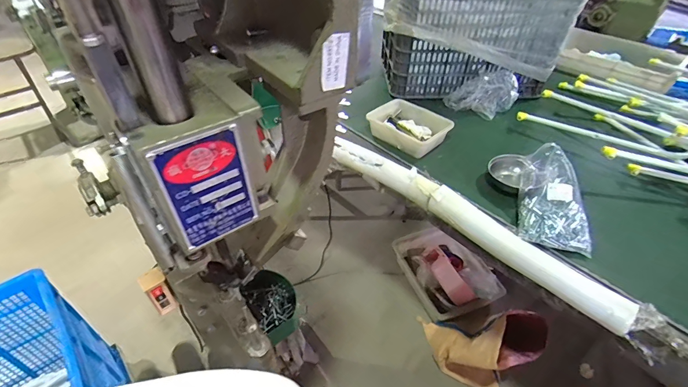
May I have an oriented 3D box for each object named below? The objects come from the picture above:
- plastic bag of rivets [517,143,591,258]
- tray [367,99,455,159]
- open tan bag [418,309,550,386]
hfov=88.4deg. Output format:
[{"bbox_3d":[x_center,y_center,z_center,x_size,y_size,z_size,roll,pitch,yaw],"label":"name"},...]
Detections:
[{"bbox_3d":[0.511,0.001,0.853,0.149,0.142,0.238,9,43,10],"label":"plastic bag of rivets"},{"bbox_3d":[0.212,-0.217,1.161,0.234,0.078,0.198,33,51,31],"label":"tray"},{"bbox_3d":[0.555,0.611,1.411,0.443,0.356,0.311,10,43,11],"label":"open tan bag"}]

